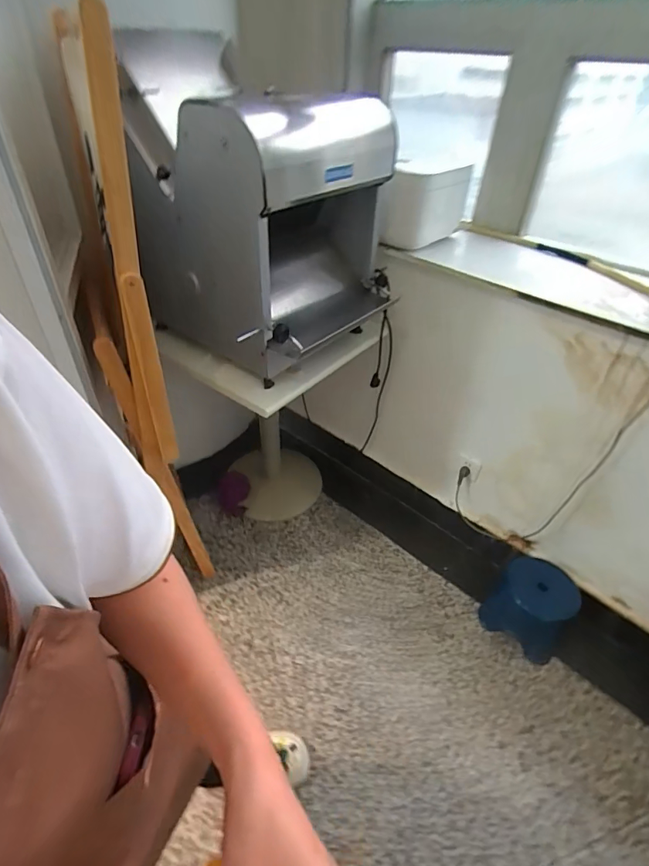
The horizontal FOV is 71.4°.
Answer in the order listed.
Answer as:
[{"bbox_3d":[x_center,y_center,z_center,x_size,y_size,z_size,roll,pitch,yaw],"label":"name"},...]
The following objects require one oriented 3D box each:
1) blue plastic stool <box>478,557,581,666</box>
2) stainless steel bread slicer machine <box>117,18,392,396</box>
[{"bbox_3d":[0.662,0.547,1.458,0.235,0.200,0.234,28,46,27],"label":"blue plastic stool"},{"bbox_3d":[-0.169,-0.568,1.270,0.592,0.594,0.503,30,47,28],"label":"stainless steel bread slicer machine"}]

